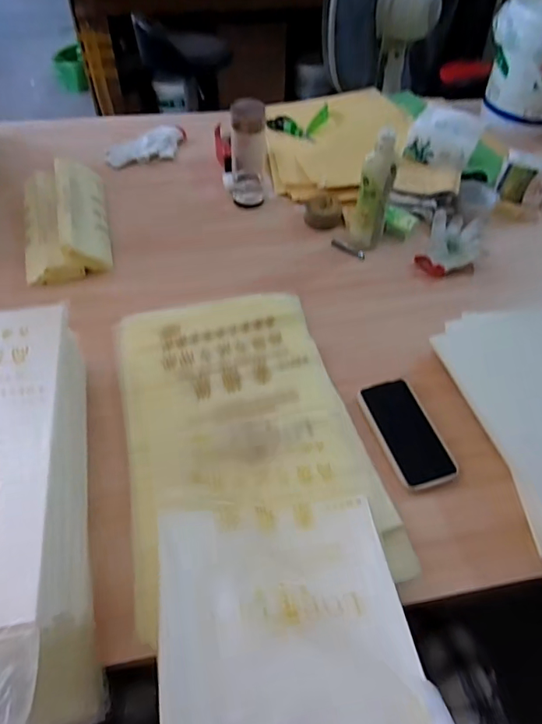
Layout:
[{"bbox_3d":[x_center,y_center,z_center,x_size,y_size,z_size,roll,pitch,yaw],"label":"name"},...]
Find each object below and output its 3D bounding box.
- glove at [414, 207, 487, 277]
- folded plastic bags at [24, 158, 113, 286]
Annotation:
[{"bbox_3d":[0.352,-0.226,0.926,0.110,0.022,0.196,23,54,16],"label":"glove"},{"bbox_3d":[-0.400,-0.281,0.934,0.153,0.067,0.304,-11,53,-11],"label":"folded plastic bags"}]

